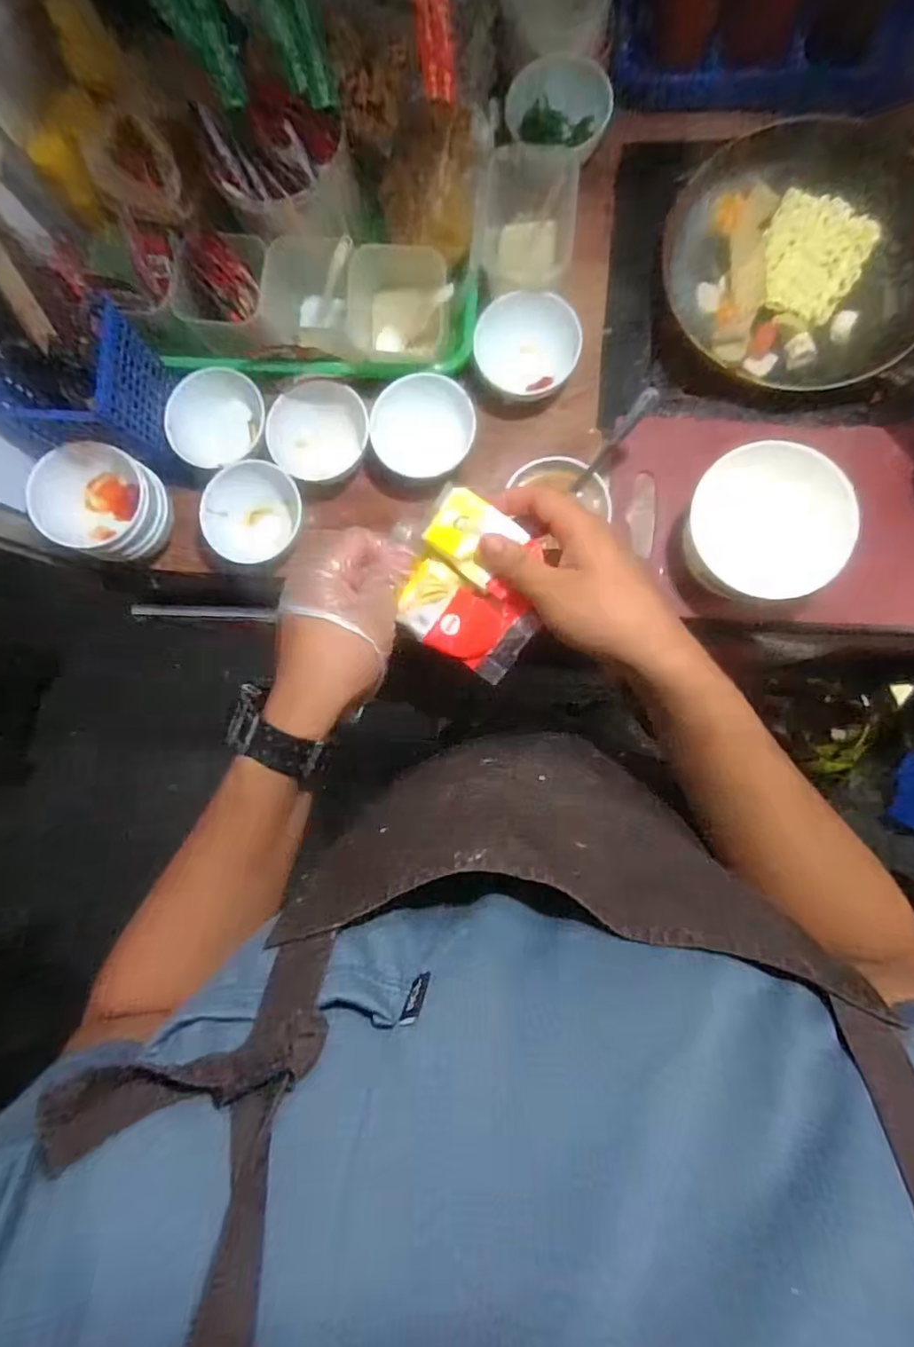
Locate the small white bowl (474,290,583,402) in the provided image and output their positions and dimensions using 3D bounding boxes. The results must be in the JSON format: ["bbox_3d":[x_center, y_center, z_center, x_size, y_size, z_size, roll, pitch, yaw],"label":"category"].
[{"bbox_3d":[0.064,-0.302,0.565,0.092,0.045,0.083,0,88,5],"label":"small white bowl"}]

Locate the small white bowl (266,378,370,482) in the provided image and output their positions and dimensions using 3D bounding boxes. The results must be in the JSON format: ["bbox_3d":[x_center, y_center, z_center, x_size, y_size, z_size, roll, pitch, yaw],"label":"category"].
[{"bbox_3d":[-0.125,-0.224,0.568,0.090,0.039,0.081,-20,87,4],"label":"small white bowl"}]

